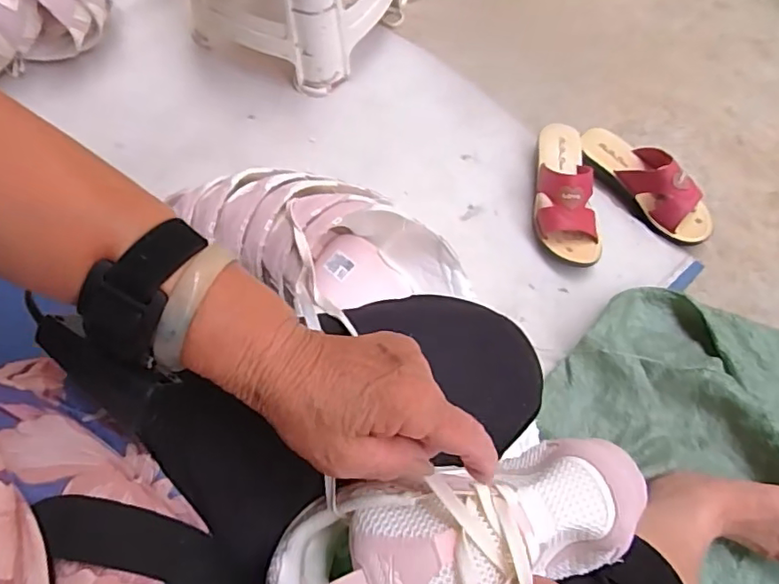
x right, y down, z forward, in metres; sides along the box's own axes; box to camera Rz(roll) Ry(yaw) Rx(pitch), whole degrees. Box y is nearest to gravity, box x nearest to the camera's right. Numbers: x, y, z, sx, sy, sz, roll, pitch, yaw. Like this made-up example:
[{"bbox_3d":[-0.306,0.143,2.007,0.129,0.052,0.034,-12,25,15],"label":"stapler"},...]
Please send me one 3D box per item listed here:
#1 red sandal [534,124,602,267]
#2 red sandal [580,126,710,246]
[{"bbox_3d":[0.252,-0.150,0.822,0.083,0.079,0.223,-2,66,-2],"label":"red sandal"},{"bbox_3d":[0.387,-0.168,0.845,0.075,0.075,0.223,-39,73,-16],"label":"red sandal"}]

